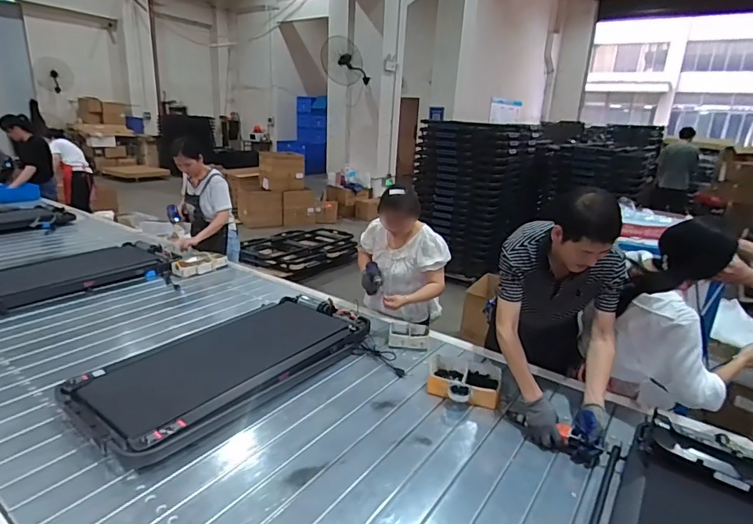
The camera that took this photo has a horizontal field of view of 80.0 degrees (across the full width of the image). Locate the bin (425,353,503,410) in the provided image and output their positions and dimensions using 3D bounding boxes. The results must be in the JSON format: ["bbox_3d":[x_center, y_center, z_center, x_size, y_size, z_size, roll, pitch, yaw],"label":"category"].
[{"bbox_3d":[0.321,0.434,1.643,0.255,0.067,0.214,5,18,9],"label":"bin"}]

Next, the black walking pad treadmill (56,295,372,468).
[{"bbox_3d":[-0.515,0.357,1.724,0.566,0.091,1.093,17,23,38],"label":"black walking pad treadmill"}]

